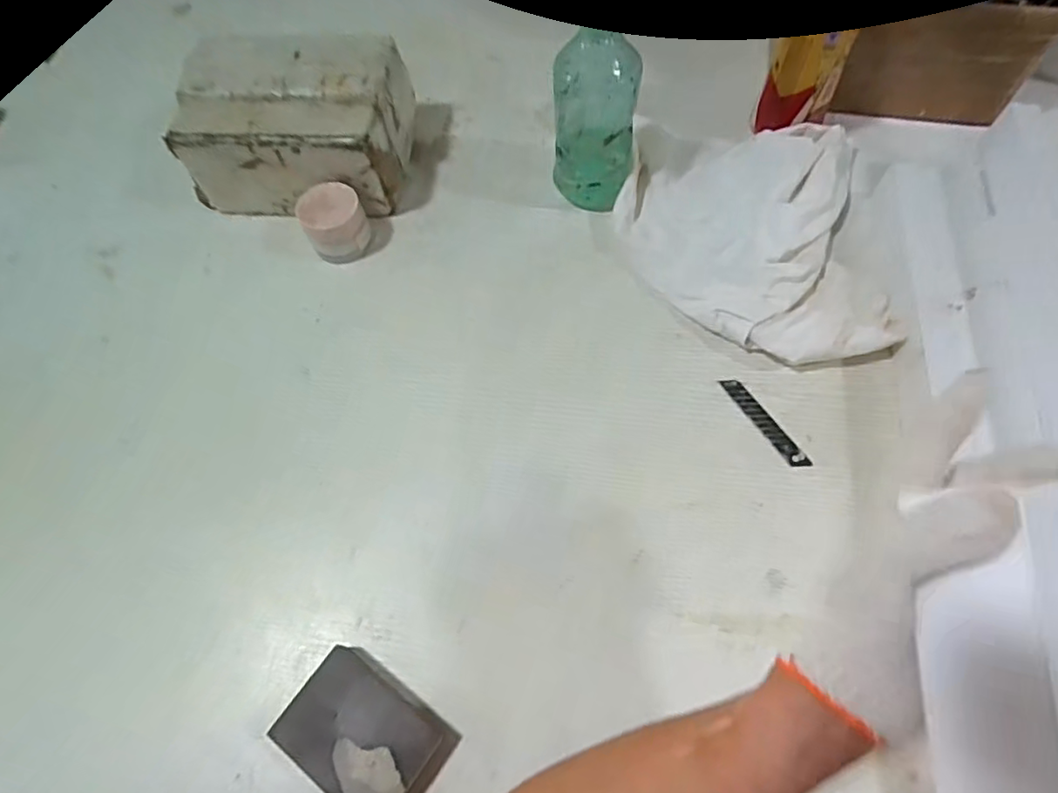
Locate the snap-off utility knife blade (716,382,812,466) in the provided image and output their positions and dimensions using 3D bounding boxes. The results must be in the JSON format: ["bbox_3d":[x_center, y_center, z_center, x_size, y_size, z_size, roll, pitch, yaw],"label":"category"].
[{"bbox_3d":[0.205,0.021,0.496,0.016,0.004,0.097,-29,66,-11],"label":"snap-off utility knife blade"}]

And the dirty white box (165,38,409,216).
[{"bbox_3d":[-0.247,-0.285,0.616,0.222,0.106,0.154,3,64,5],"label":"dirty white box"}]

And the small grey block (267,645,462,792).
[{"bbox_3d":[-0.113,0.234,0.394,0.107,0.029,0.075,32,70,17],"label":"small grey block"}]

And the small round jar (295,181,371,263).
[{"bbox_3d":[-0.198,-0.176,0.588,0.061,0.051,0.061,-1,64,3],"label":"small round jar"}]

